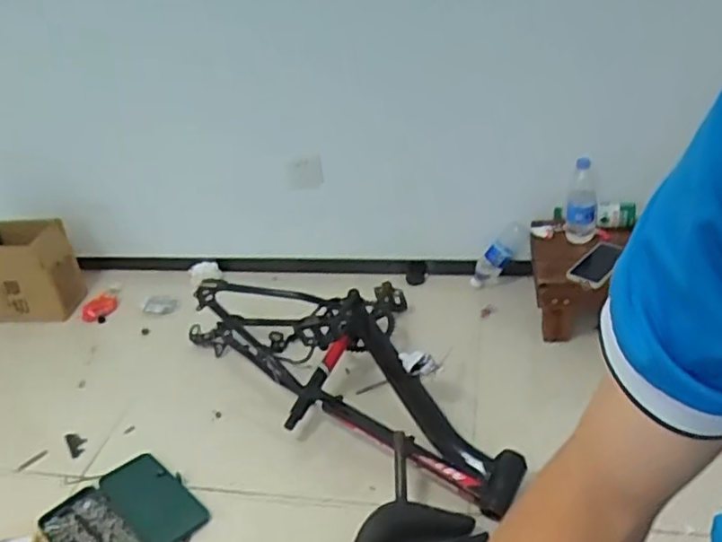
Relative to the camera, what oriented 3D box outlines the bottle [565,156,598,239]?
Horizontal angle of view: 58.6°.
[{"bbox_3d":[0.518,-0.160,1.510,0.072,0.184,0.080,3,34,18],"label":"bottle"}]

